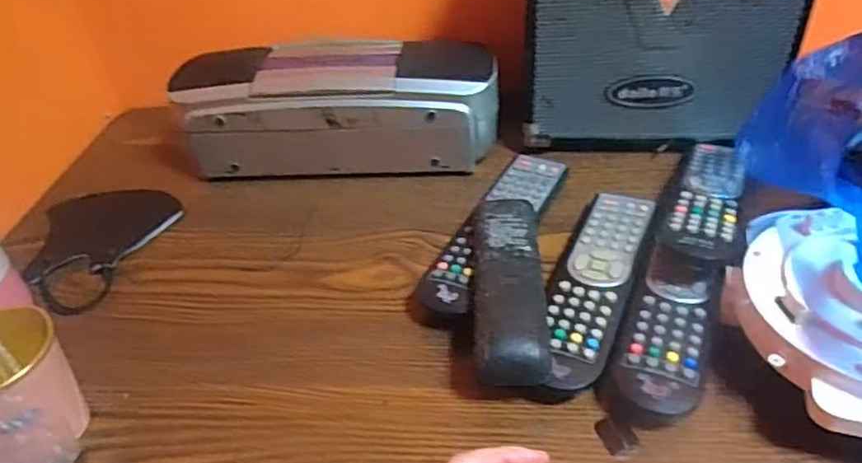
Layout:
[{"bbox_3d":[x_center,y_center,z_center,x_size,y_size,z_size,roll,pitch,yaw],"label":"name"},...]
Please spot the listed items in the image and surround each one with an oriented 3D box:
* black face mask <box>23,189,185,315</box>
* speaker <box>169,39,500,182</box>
[{"bbox_3d":[-0.284,0.002,0.546,0.131,0.009,0.135,16,47,24],"label":"black face mask"},{"bbox_3d":[-0.080,-0.110,0.582,0.278,0.095,0.094,-2,39,7],"label":"speaker"}]

